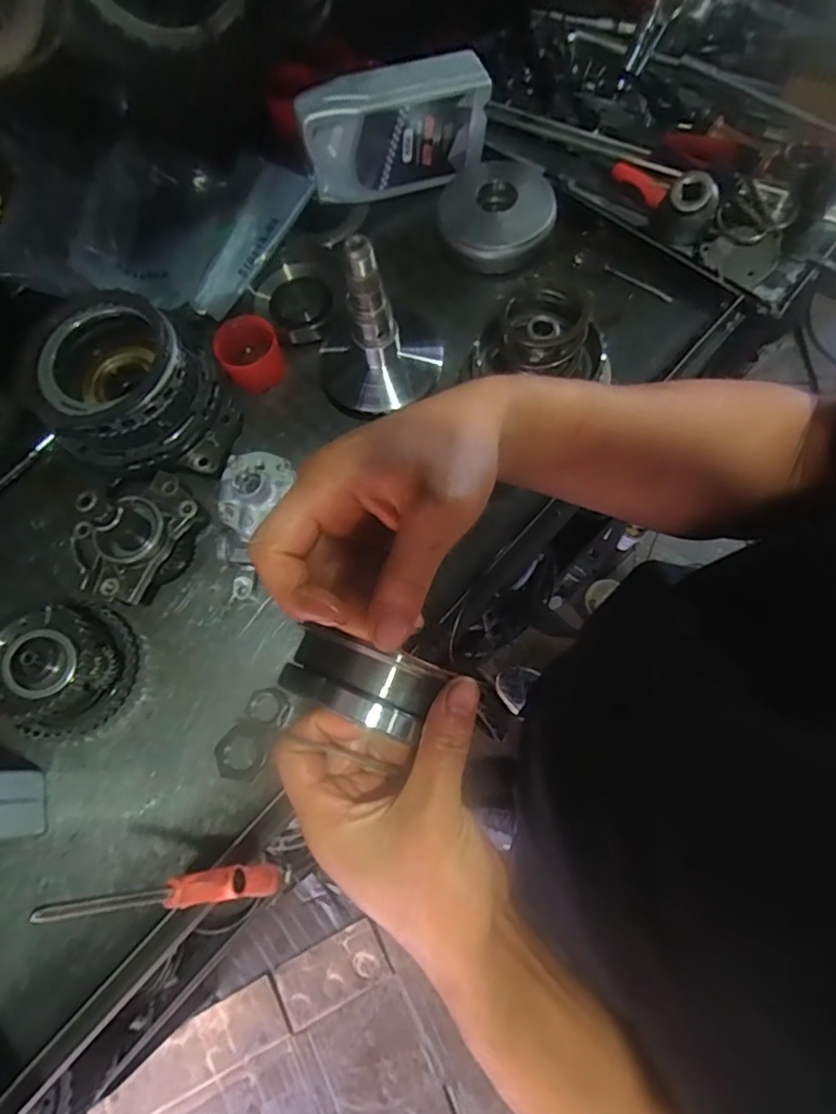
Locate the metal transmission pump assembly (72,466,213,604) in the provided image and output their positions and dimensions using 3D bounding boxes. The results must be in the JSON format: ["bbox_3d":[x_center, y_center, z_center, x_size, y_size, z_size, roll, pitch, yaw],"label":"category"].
[{"bbox_3d":[-0.268,-0.025,0.549,0.093,0.121,0.127,25,75,10],"label":"metal transmission pump assembly"}]

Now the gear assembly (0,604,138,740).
[{"bbox_3d":[-0.319,0.099,0.532,0.113,0.077,0.105,-34,74,-9],"label":"gear assembly"}]

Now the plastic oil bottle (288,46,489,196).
[{"bbox_3d":[-0.024,-0.473,0.664,0.205,0.109,0.054,-12,72,-2],"label":"plastic oil bottle"}]

